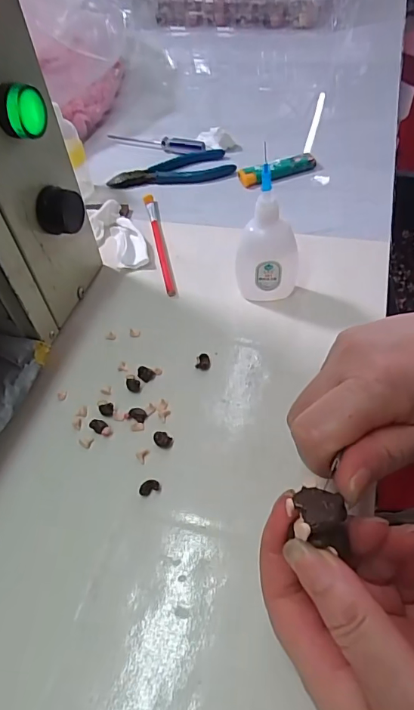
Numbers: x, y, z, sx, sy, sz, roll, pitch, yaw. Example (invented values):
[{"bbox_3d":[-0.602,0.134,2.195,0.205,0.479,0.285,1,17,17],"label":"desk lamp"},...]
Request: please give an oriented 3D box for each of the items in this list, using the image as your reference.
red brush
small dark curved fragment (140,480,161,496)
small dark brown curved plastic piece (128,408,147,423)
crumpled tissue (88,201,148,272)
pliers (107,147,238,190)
[{"bbox_3d":[-0.044,-0.104,0.411,0.011,0.006,0.147,-10,51,-4],"label":"red brush"},{"bbox_3d":[-0.033,0.075,0.258,0.012,0.004,0.008,-23,53,-14],"label":"small dark curved fragment"},{"bbox_3d":[-0.044,0.037,0.290,0.012,0.004,0.008,24,56,22],"label":"small dark brown curved plastic piece"},{"bbox_3d":[-0.081,-0.110,0.410,0.049,0.019,0.085,-17,52,-10],"label":"crumpled tissue"},{"bbox_3d":[-0.038,-0.193,0.483,0.128,0.011,0.049,-15,51,-8],"label":"pliers"}]

